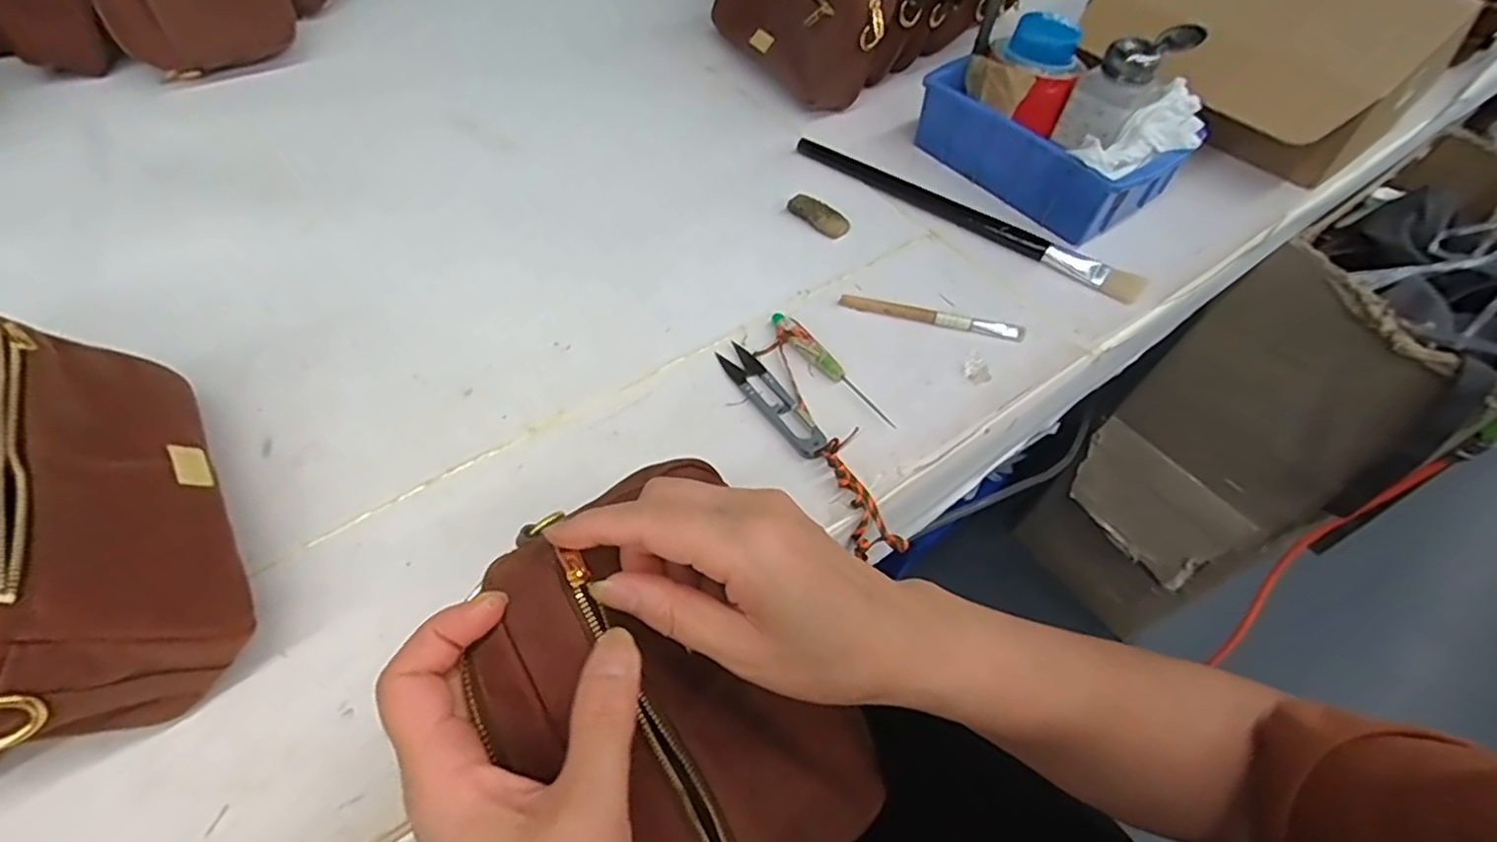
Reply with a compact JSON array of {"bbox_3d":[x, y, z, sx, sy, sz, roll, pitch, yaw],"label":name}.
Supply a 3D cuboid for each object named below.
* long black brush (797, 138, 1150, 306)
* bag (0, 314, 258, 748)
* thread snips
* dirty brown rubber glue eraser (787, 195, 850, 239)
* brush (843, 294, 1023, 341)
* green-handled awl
[{"bbox_3d":[0.168,-0.169,0.548,0.300,0.013,0.021,30,56,18],"label":"long black brush"},{"bbox_3d":[-0.303,0.037,0.283,0.065,0.139,0.198,-42,68,11],"label":"bag"},{"bbox_3d":[0.014,-0.016,0.426,0.023,0.010,0.100,-27,59,-23],"label":"thread snips"},{"bbox_3d":[0.056,-0.162,0.538,0.020,0.014,0.053,-34,62,-26],"label":"dirty brown rubber glue eraser"},{"bbox_3d":[0.128,-0.074,0.474,0.127,0.008,0.014,10,52,3],"label":"brush"},{"bbox_3d":[0.051,-0.035,0.438,0.016,0.009,0.113,-28,59,-23],"label":"green-handled awl"}]

